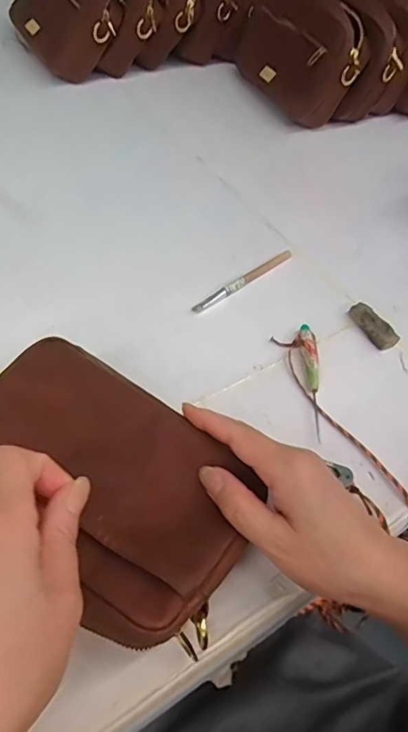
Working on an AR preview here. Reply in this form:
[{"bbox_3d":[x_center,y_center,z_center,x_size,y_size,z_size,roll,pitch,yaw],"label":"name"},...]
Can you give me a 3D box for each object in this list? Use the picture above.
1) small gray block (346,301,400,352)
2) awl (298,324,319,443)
[{"bbox_3d":[0.156,-0.037,0.468,0.020,0.013,0.052,-22,56,-20],"label":"small gray block"},{"bbox_3d":[0.091,0.009,0.420,0.015,0.011,0.107,0,51,-5],"label":"awl"}]

